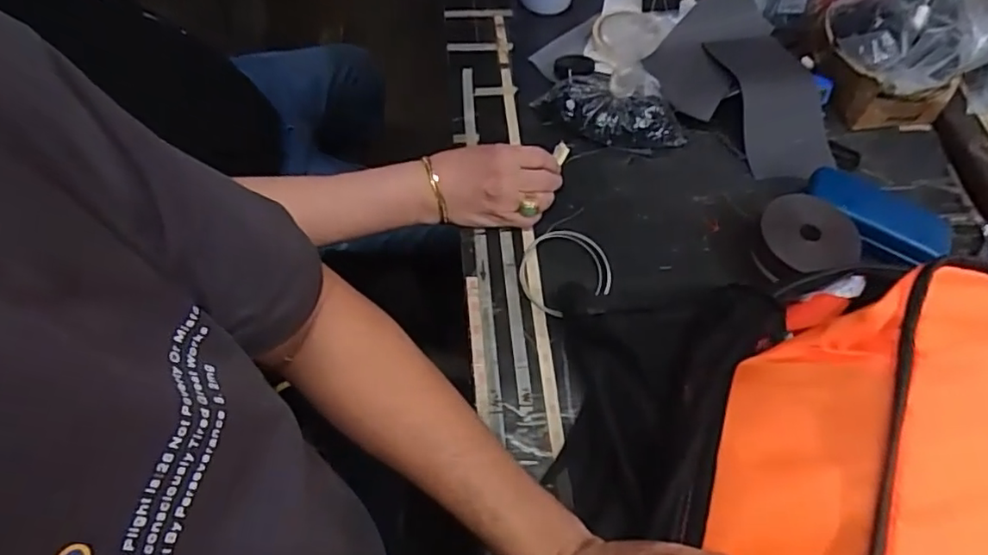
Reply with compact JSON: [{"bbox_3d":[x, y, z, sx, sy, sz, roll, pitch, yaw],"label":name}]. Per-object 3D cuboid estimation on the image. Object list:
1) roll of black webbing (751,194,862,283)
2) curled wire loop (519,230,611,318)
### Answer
[{"bbox_3d":[0.316,-0.041,0.603,0.089,0.031,0.085,-5,81,16],"label":"roll of black webbing"},{"bbox_3d":[0.073,-0.009,0.615,0.093,0.017,0.084,-24,63,-14],"label":"curled wire loop"}]

